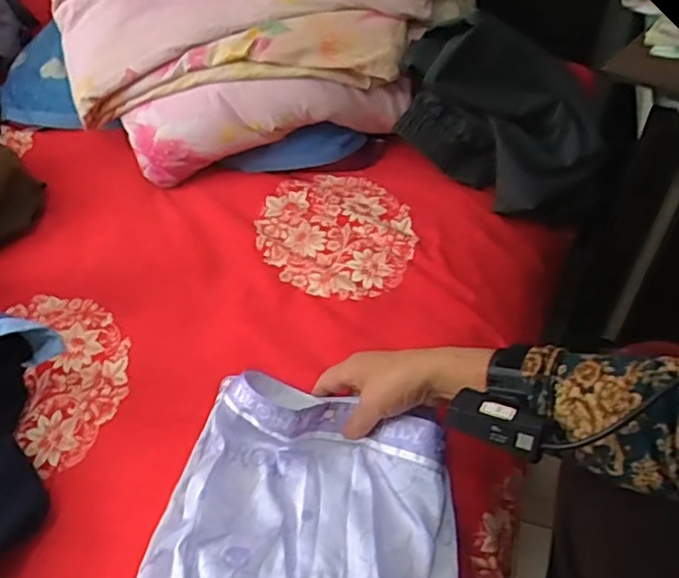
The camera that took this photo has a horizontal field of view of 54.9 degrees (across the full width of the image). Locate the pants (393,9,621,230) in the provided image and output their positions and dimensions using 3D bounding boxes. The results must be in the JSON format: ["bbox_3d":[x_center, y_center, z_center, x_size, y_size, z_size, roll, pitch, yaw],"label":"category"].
[{"bbox_3d":[0.214,-0.209,0.807,0.261,0.172,0.158,27,52,24],"label":"pants"}]

